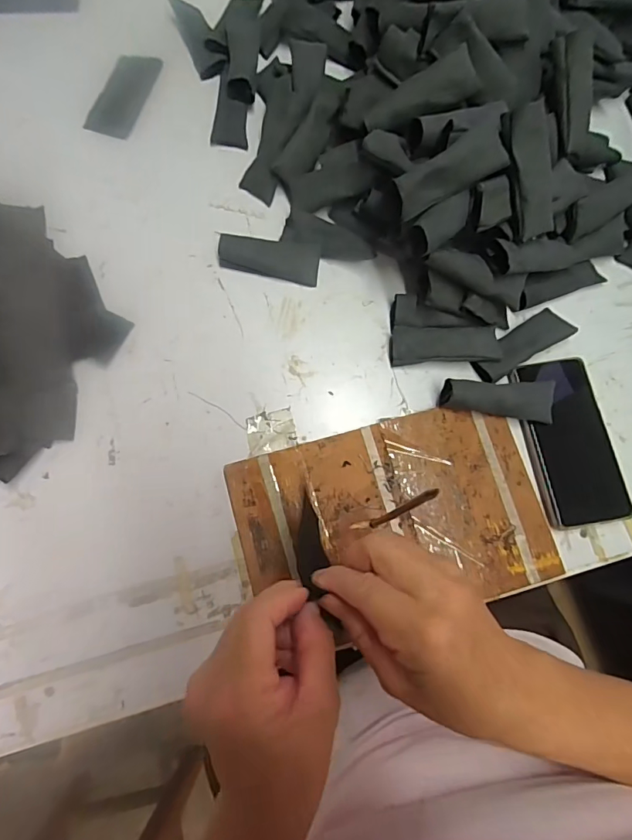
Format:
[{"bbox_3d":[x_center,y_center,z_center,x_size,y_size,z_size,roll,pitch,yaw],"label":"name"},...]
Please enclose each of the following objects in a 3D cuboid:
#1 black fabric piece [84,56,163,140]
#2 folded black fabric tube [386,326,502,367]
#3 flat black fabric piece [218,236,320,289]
[{"bbox_3d":[-0.226,-0.386,0.541,0.058,0.004,0.115,18,76,4],"label":"black fabric piece"},{"bbox_3d":[0.128,-0.075,0.457,0.105,0.027,0.036,-1,76,-1],"label":"folded black fabric tube"},{"bbox_3d":[-0.049,-0.169,0.479,0.103,0.023,0.036,7,76,1],"label":"flat black fabric piece"}]

